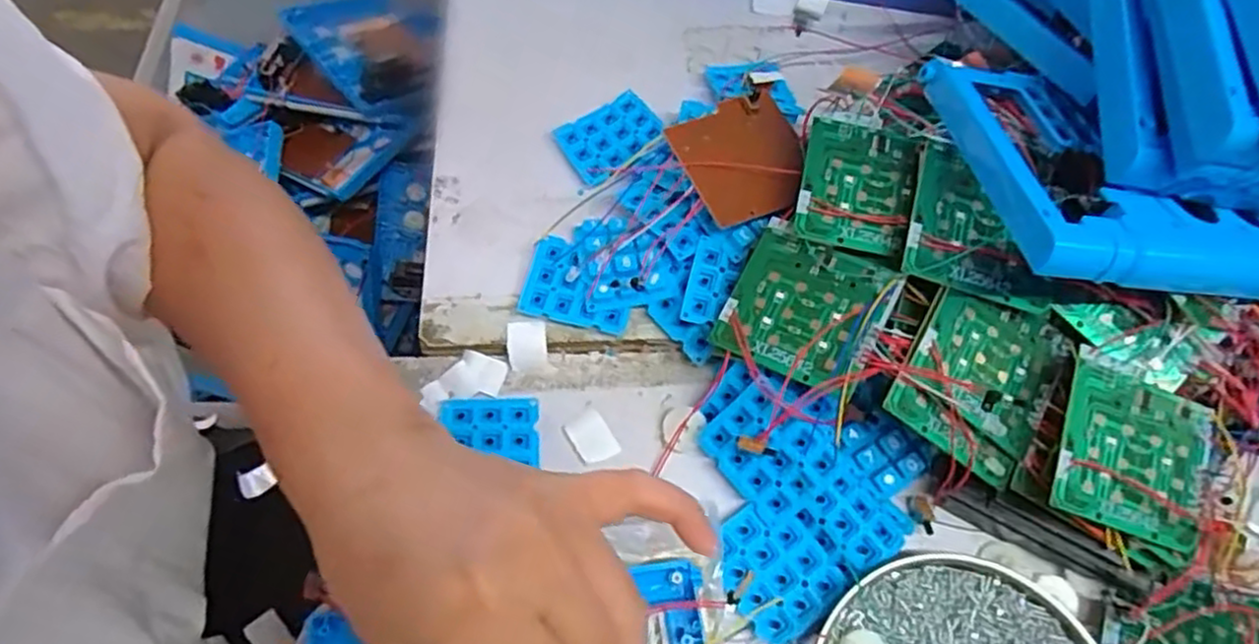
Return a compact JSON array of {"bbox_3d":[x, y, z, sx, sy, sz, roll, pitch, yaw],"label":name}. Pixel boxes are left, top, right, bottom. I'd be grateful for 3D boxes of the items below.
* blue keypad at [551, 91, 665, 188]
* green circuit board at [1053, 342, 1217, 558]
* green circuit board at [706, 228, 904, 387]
[{"bbox_3d":[-0.012,-0.114,0.426,0.058,0.005,0.048,-34,64,-2],"label":"blue keypad"},{"bbox_3d":[0.225,0.059,0.308,0.073,0.008,0.069,22,77,-6],"label":"green circuit board"},{"bbox_3d":[0.084,-0.007,0.336,0.071,0.006,0.068,23,77,26],"label":"green circuit board"}]

